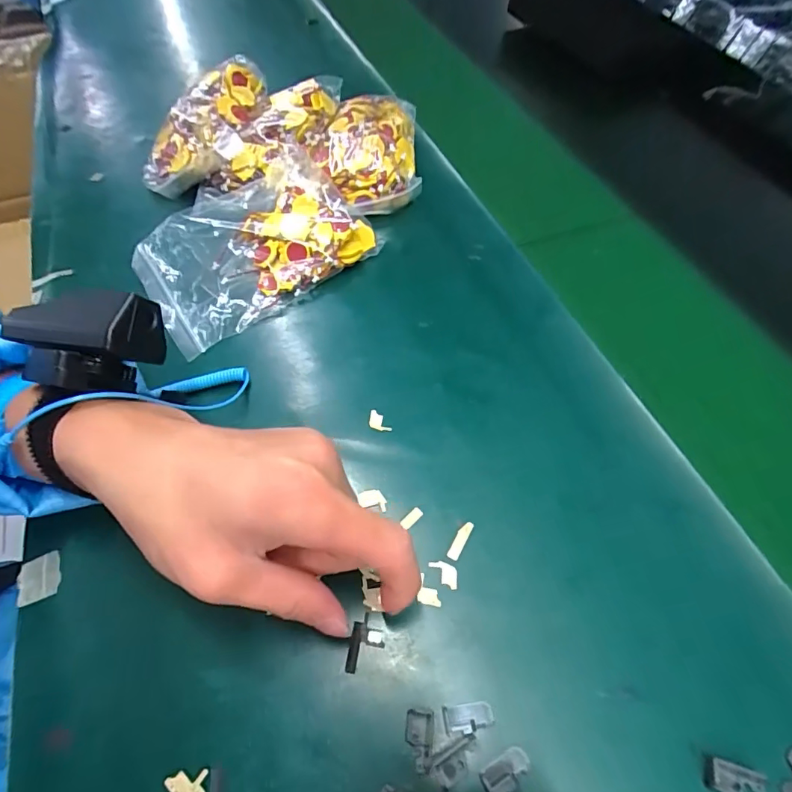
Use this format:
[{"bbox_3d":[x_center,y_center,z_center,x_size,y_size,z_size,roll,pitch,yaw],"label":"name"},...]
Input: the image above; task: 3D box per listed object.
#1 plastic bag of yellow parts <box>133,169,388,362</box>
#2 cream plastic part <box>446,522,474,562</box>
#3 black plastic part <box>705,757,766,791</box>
[{"bbox_3d":[-0.112,-0.113,0.367,0.164,0.035,0.112,-34,62,-21],"label":"plastic bag of yellow parts"},{"bbox_3d":[0.034,0.077,0.257,0.006,0.004,0.022,26,59,16],"label":"cream plastic part"},{"bbox_3d":[0.140,0.157,0.197,0.022,0.007,0.011,14,57,9],"label":"black plastic part"}]

